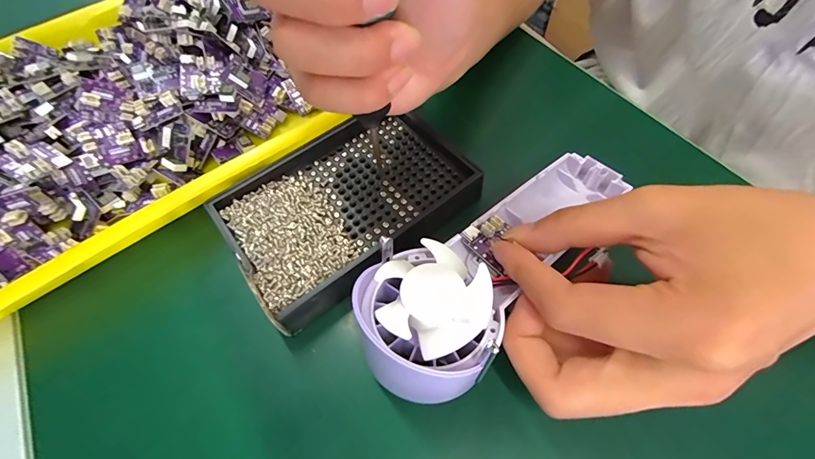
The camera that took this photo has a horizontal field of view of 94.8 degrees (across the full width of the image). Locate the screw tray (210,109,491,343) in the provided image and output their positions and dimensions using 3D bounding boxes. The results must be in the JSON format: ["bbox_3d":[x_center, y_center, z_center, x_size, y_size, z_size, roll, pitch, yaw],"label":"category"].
[{"bbox_3d":[-0.034,-0.016,0.222,0.135,0.020,0.096,-33,63,-16],"label":"screw tray"}]

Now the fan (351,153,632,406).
[{"bbox_3d":[0.044,0.006,0.189,0.064,0.027,0.175,37,52,22],"label":"fan"}]

